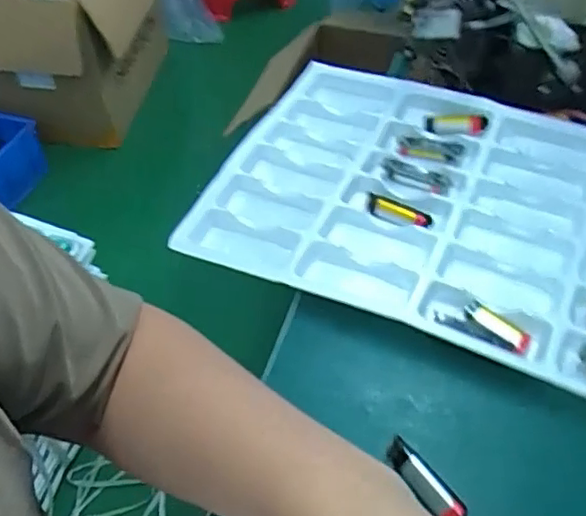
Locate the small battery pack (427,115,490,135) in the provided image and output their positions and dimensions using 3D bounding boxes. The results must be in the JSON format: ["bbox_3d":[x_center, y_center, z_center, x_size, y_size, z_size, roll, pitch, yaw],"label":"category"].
[{"bbox_3d":[0.173,-0.141,0.647,0.061,0.009,0.024,4,46,21],"label":"small battery pack"}]

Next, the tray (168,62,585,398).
[{"bbox_3d":[0.160,-0.053,0.581,0.458,0.026,0.316,20,51,17],"label":"tray"}]

